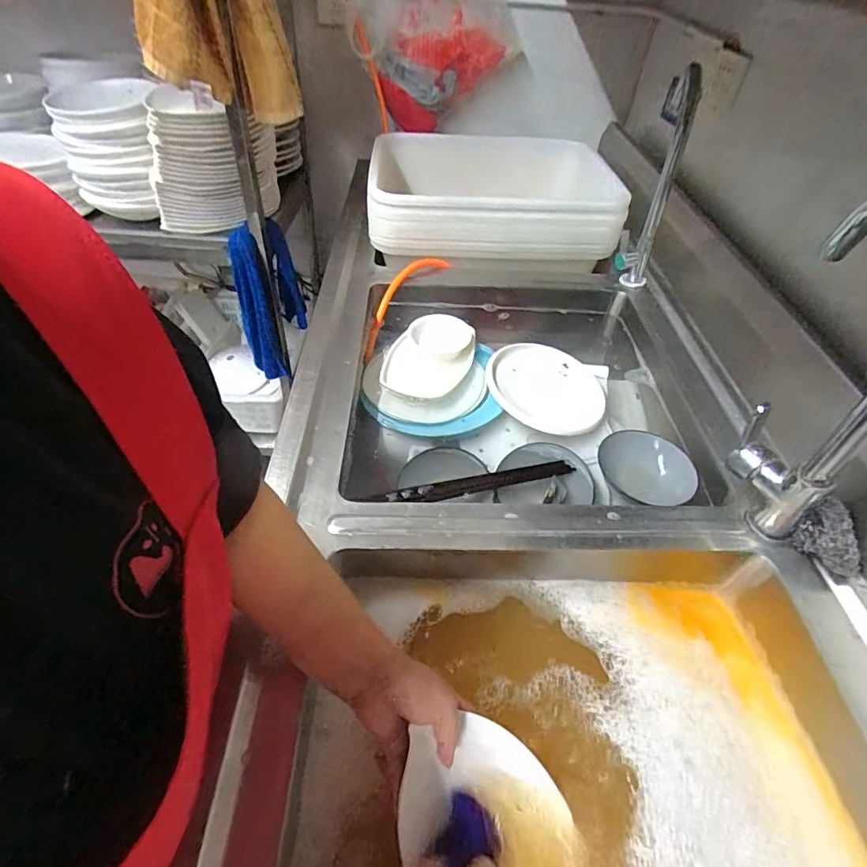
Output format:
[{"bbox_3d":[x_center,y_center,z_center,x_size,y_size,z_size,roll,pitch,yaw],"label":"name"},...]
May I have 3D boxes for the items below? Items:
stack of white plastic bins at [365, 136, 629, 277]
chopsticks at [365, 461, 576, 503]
[{"bbox_3d":[0.126,-0.533,1.051,0.523,0.126,0.433,2,47,-3],"label":"stack of white plastic bins"},{"bbox_3d":[0.058,0.069,0.642,0.282,0.022,0.030,-8,49,-12],"label":"chopsticks"}]

